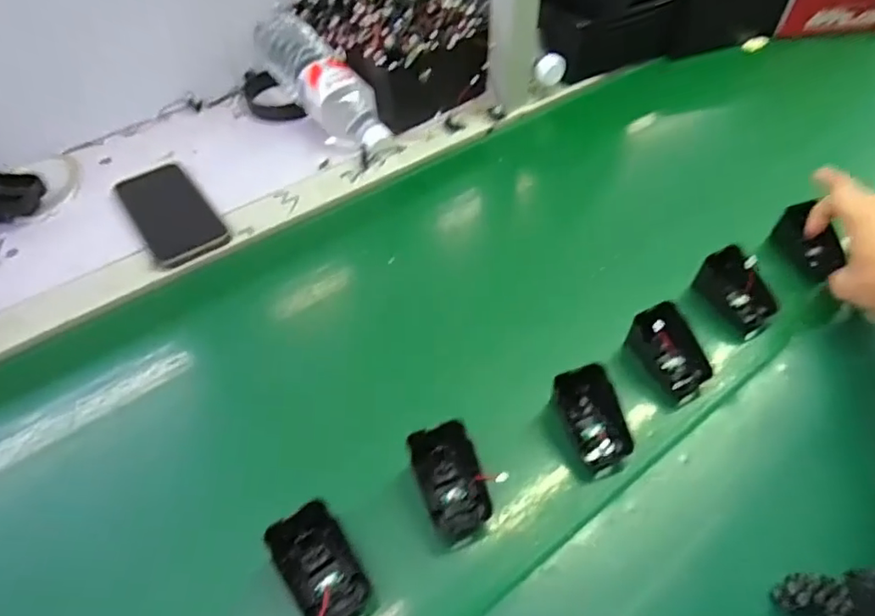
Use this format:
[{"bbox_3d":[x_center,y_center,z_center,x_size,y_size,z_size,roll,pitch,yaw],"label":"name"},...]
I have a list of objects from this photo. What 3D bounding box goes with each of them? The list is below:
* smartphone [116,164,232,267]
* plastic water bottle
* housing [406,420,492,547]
[{"bbox_3d":[-0.282,-0.101,0.603,0.078,0.016,0.154,-30,56,-21],"label":"smartphone"},{"bbox_3d":[-0.139,-0.273,0.678,0.065,0.057,0.239,-36,74,-24],"label":"plastic water bottle"},{"bbox_3d":[0.008,0.119,0.390,0.045,0.041,0.068,-16,52,-11],"label":"housing"}]

